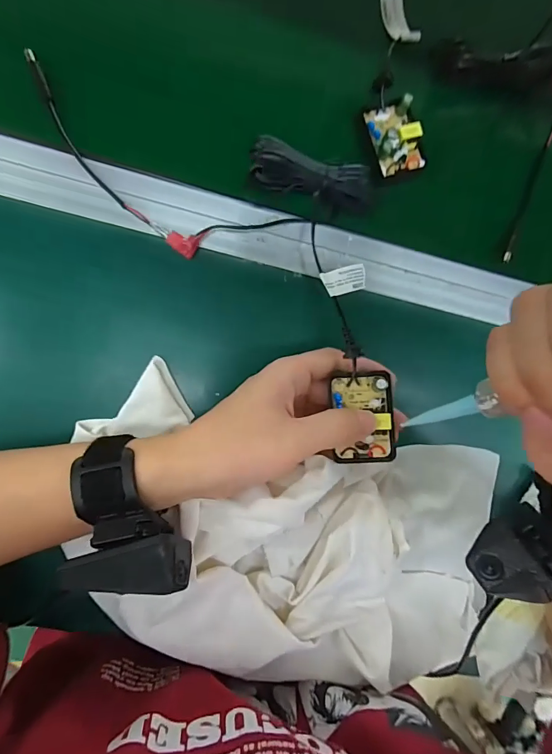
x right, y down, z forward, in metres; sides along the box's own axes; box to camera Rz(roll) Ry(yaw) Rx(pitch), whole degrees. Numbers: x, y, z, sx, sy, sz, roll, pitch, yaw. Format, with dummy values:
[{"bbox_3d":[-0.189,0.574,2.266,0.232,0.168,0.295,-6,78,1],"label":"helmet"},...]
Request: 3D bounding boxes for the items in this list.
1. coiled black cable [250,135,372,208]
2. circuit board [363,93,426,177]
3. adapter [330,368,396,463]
[{"bbox_3d":[0.028,-0.149,0.289,0.092,0.019,0.030,11,88,-8],"label":"coiled black cable"},{"bbox_3d":[0.091,-0.183,0.296,0.035,0.015,0.051,-18,92,-8],"label":"circuit board"},{"bbox_3d":[0.057,0.026,0.249,0.037,0.024,0.058,-1,90,-8],"label":"adapter"}]

